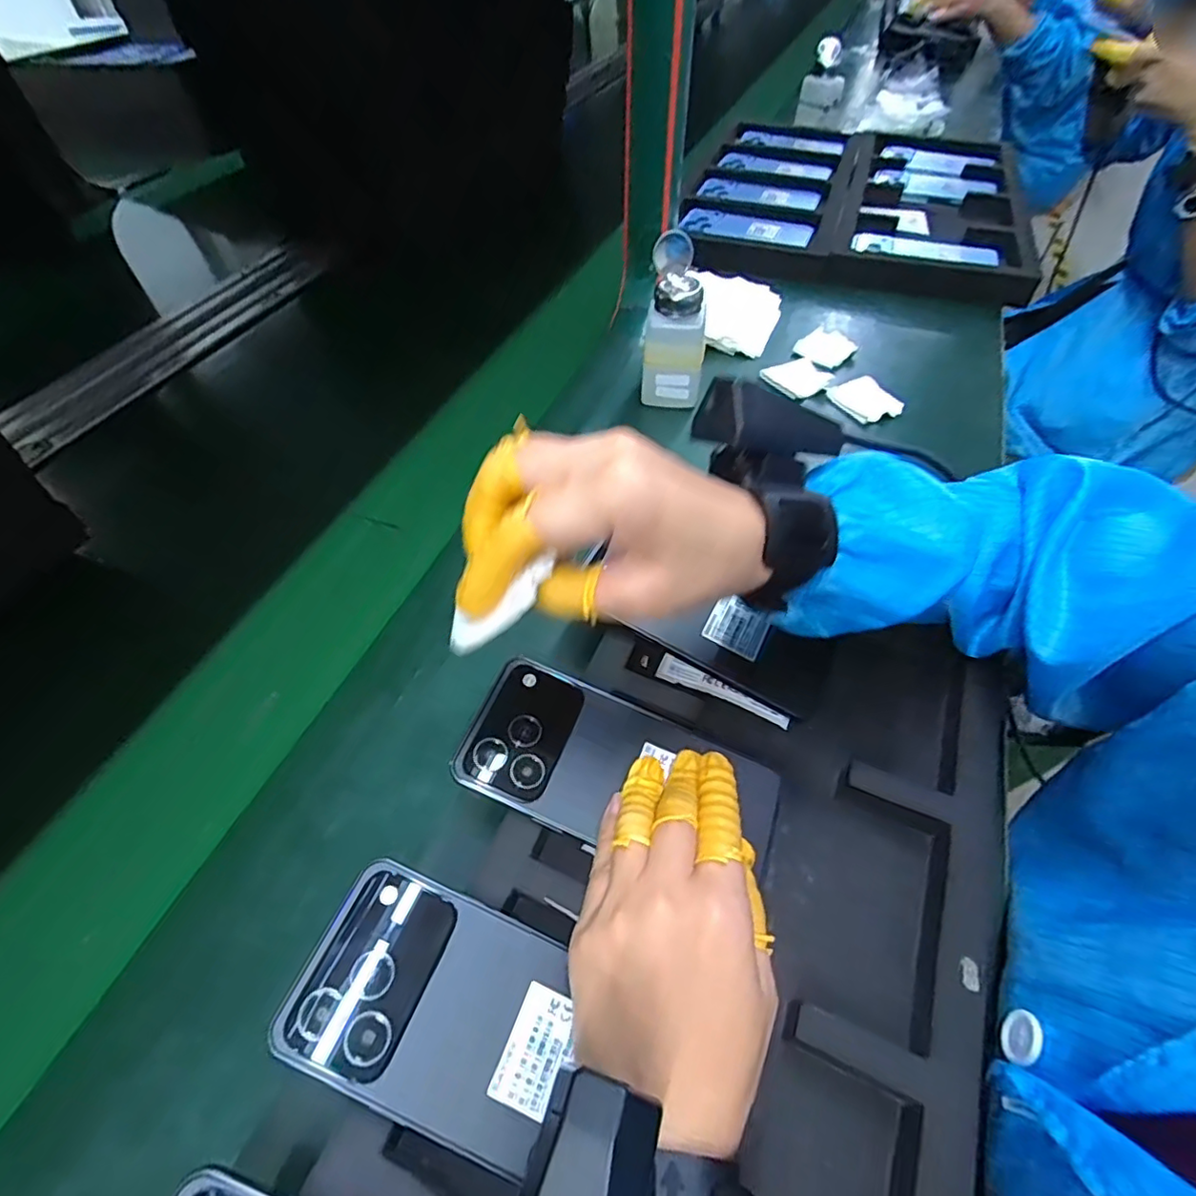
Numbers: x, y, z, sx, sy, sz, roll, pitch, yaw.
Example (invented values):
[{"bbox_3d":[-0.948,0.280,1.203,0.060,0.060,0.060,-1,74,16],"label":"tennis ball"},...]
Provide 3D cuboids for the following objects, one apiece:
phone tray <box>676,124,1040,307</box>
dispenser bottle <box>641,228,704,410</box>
[{"bbox_3d":[0.348,-0.554,0.831,0.426,0.046,0.502,12,53,11],"label":"phone tray"},{"bbox_3d":[0.067,-0.237,0.521,0.053,0.132,0.041,3,51,4],"label":"dispenser bottle"}]

